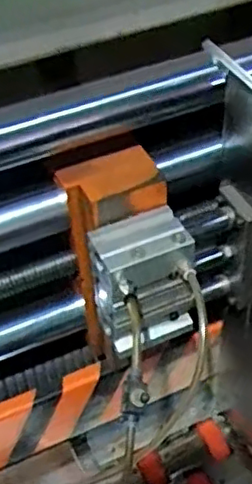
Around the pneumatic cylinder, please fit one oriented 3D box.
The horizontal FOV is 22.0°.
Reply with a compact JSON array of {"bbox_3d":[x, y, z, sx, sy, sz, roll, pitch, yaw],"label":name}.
[{"bbox_3d":[0.021,0.054,0.710,0.111,0.141,0.088,-14,45,-8],"label":"pneumatic cylinder"}]

